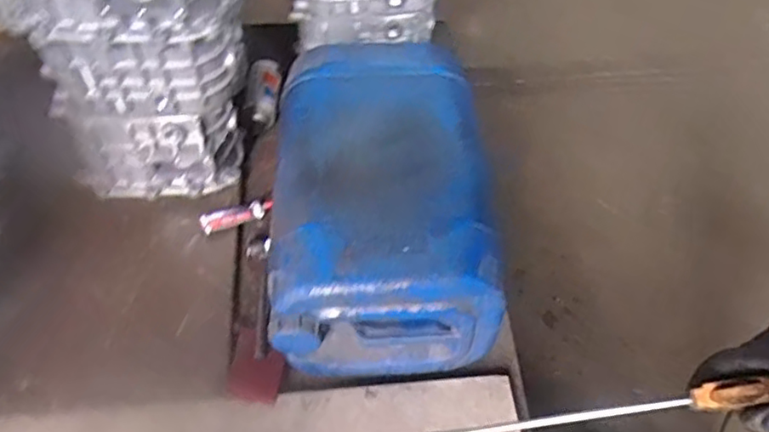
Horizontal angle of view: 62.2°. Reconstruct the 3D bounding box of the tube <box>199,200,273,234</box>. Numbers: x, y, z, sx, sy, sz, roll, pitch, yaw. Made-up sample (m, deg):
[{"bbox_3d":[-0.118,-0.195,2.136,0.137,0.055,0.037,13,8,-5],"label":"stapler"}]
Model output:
[{"bbox_3d":[-0.239,-0.003,1.039,0.117,0.024,0.031,-23,55,-16],"label":"tube"}]

